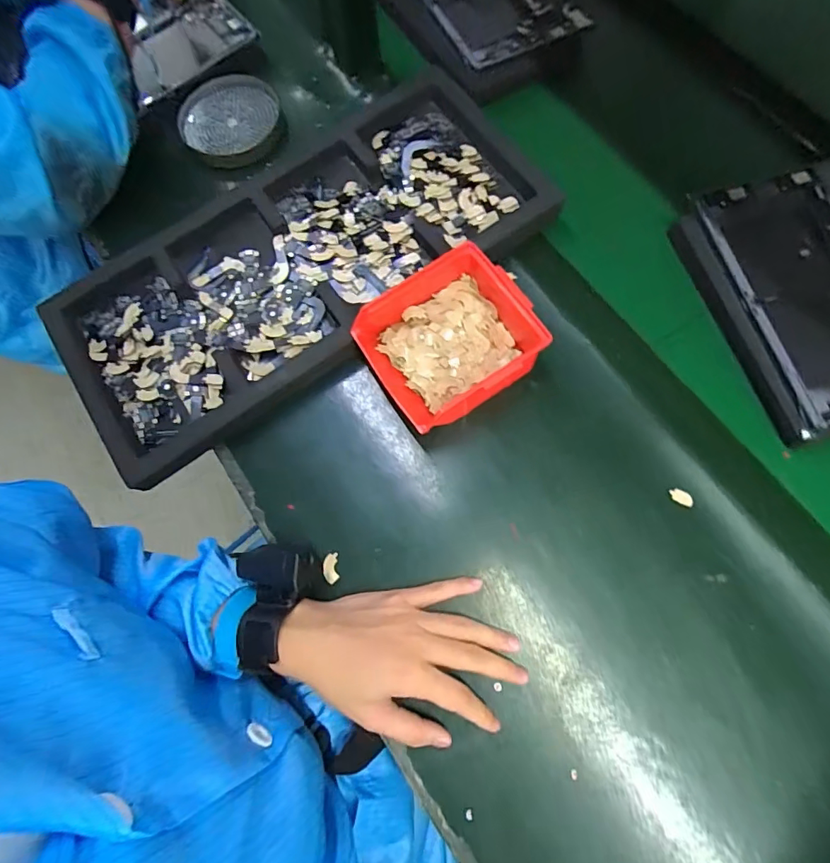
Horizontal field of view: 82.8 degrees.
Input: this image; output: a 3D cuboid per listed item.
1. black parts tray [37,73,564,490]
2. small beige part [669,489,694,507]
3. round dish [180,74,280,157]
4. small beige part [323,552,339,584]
[{"bbox_3d":[-0.111,-0.178,0.470,0.497,0.031,0.239,-36,76,-9],"label":"black parts tray"},{"bbox_3d":[0.233,0.058,0.411,0.021,0.004,0.012,28,89,14],"label":"small beige part"},{"bbox_3d":[-0.217,-0.370,0.552,0.110,0.019,0.099,-8,73,-1],"label":"round dish"},{"bbox_3d":[-0.073,0.120,0.410,0.013,0.004,0.025,-9,73,-1],"label":"small beige part"}]

